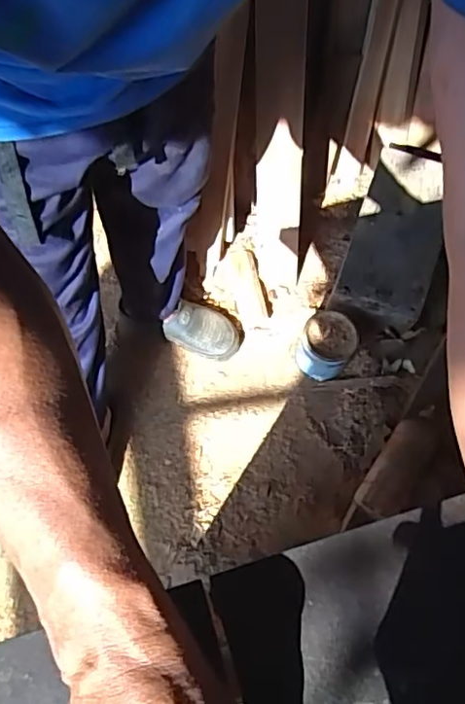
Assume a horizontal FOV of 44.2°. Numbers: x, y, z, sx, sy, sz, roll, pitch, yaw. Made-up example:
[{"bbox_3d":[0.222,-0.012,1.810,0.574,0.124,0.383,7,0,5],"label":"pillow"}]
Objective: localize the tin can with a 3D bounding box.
[{"bbox_3d":[0.192,-0.010,1.189,0.107,0.113,0.111,1,69,-1],"label":"tin can"}]

